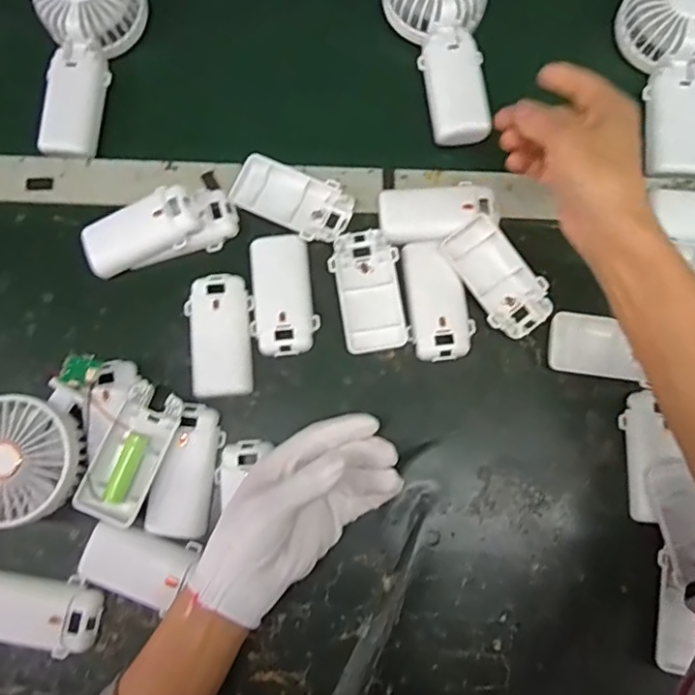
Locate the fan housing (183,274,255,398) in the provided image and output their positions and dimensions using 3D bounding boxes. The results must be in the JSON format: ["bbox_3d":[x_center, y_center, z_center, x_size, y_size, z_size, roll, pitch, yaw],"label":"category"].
[{"bbox_3d":[-0.098,-0.010,0.440,0.049,0.013,0.092,-7,78,0],"label":"fan housing"}]

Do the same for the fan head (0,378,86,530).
[{"bbox_3d":[-0.228,0.079,0.403,0.092,0.042,0.084,0,78,1],"label":"fan head"}]

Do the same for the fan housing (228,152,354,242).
[{"bbox_3d":[-0.045,-0.118,0.461,0.096,0.011,0.051,24,79,6],"label":"fan housing"}]

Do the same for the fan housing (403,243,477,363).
[{"bbox_3d":[0.070,-0.034,0.441,0.049,0.019,0.089,-3,78,0],"label":"fan housing"}]

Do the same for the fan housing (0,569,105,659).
[{"bbox_3d":[-0.221,0.186,0.401,0.094,0.018,0.050,5,78,2],"label":"fan housing"}]

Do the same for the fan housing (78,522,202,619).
[{"bbox_3d":[-0.152,0.158,0.418,0.074,0.018,0.050,16,78,5],"label":"fan housing"}]

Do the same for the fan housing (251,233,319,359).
[{"bbox_3d":[-0.050,-0.042,0.445,0.050,0.011,0.094,-1,78,1],"label":"fan housing"}]

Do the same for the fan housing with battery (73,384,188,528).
[{"bbox_3d":[-0.152,0.077,0.411,0.043,0.023,0.095,21,79,6],"label":"fan housing with battery"}]

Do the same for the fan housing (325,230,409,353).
[{"bbox_3d":[0.016,-0.043,0.442,0.049,0.015,0.094,-10,78,-1],"label":"fan housing"}]

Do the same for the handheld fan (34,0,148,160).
[{"bbox_3d":[-0.228,-0.249,0.491,0.082,0.037,0.180,10,90,2],"label":"handheld fan"}]

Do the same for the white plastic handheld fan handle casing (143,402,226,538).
[{"bbox_3d":[-0.117,0.088,0.413,0.041,0.016,0.093,9,78,3],"label":"white plastic handheld fan handle casing"}]

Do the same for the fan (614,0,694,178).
[{"bbox_3d":[0.275,-0.228,0.478,0.080,0.034,0.177,1,89,0],"label":"fan"}]

